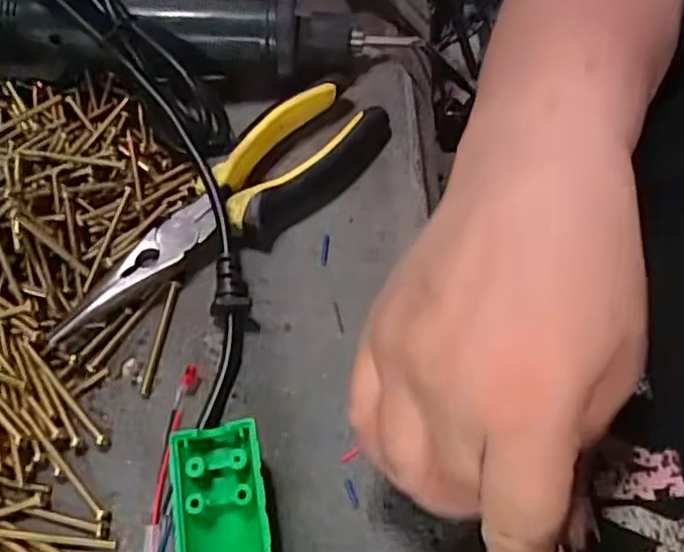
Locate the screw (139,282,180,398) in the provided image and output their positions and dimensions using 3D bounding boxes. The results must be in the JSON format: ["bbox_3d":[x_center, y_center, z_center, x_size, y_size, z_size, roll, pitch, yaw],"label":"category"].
[{"bbox_3d":[-0.081,0.027,0.302,0.004,0.005,0.056,5,62,5],"label":"screw"}]

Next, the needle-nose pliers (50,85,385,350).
[{"bbox_3d":[-0.053,-0.034,0.328,0.182,0.019,0.045,-40,68,-18],"label":"needle-nose pliers"}]

